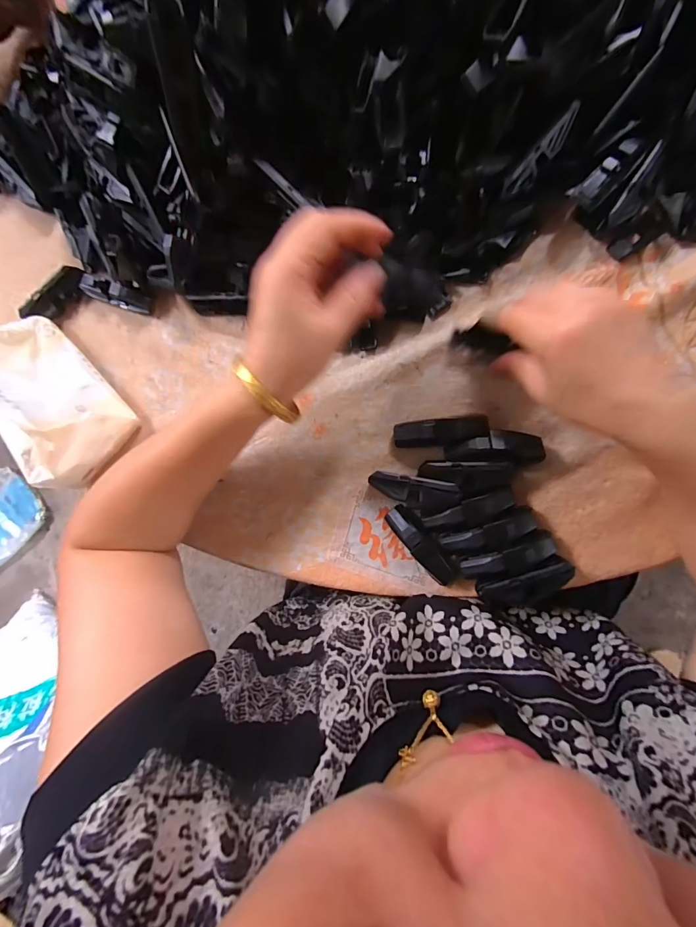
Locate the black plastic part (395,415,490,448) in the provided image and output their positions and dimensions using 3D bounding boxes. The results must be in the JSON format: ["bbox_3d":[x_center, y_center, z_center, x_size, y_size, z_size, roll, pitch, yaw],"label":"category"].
[{"bbox_3d":[0.075,-0.025,0.305,0.074,0.024,0.022,-4,91,16],"label":"black plastic part"}]

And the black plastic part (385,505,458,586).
[{"bbox_3d":[0.061,0.066,0.308,0.021,0.020,0.073,-43,81,13],"label":"black plastic part"}]

